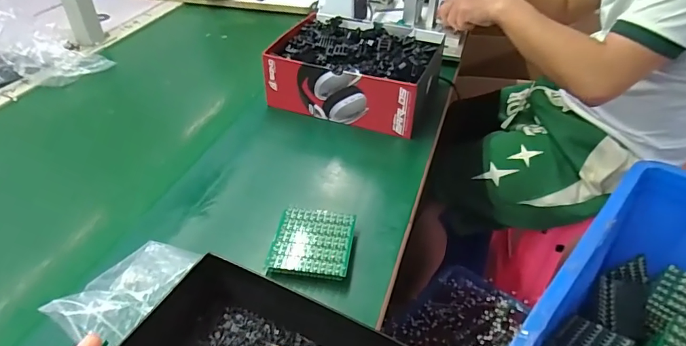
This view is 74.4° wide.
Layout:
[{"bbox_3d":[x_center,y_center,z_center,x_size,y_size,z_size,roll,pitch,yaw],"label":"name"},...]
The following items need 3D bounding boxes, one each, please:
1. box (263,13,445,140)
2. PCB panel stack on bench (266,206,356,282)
[{"bbox_3d":[0.019,-0.159,0.725,0.243,0.099,0.184,14,42,18],"label":"box"},{"bbox_3d":[-0.032,0.074,0.486,0.082,0.013,0.083,5,40,7],"label":"PCB panel stack on bench"}]

